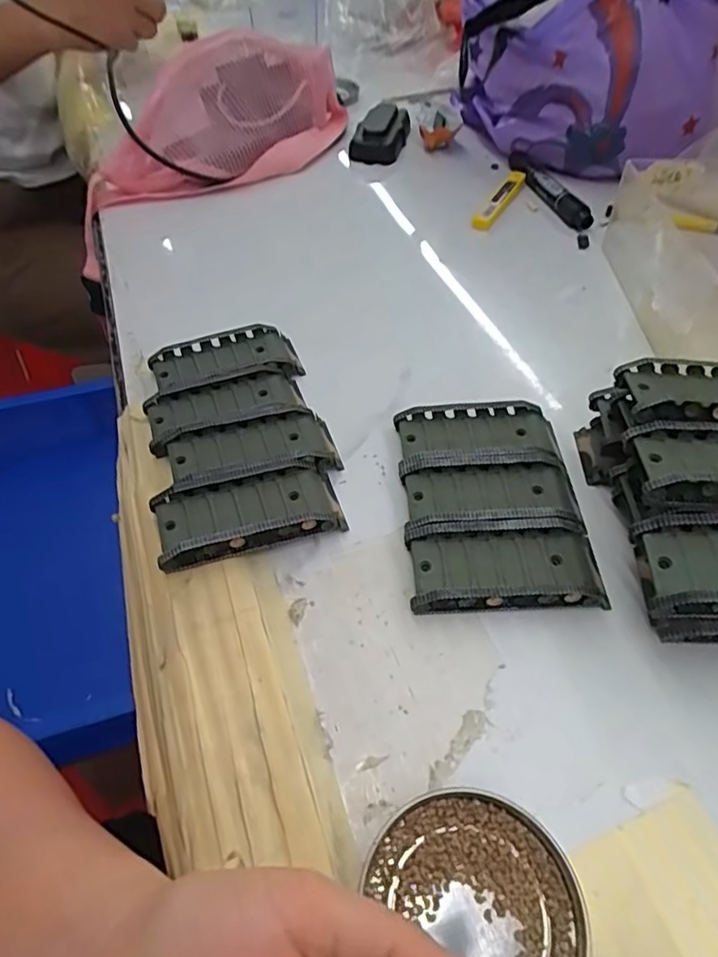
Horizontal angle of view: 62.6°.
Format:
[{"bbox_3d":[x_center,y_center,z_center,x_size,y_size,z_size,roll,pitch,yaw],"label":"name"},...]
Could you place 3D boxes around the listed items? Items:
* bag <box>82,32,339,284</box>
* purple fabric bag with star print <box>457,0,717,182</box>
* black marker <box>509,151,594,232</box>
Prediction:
[{"bbox_3d":[-0.138,-0.345,0.583,0.098,0.115,0.319,31,57,23],"label":"bag"},{"bbox_3d":[0.206,-0.380,0.547,0.244,0.157,0.090,23,54,18],"label":"purple fabric bag with star print"},{"bbox_3d":[0.178,-0.278,0.559,0.023,0.016,0.142,-12,51,-9],"label":"black marker"}]

